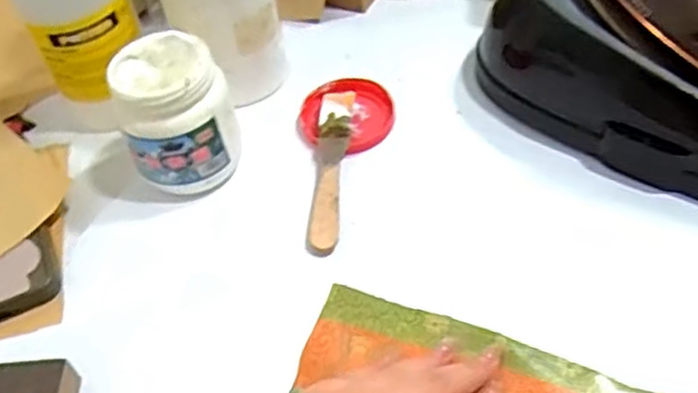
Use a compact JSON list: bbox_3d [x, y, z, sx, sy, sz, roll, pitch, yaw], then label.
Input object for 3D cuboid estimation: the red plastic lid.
[{"bbox_3d":[-0.001,-0.064,0.546,0.070,0.016,0.071,-3,50,4],"label":"red plastic lid"}]

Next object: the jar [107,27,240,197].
[{"bbox_3d":[-0.118,-0.055,0.492,0.071,0.095,0.072,-3,50,4],"label":"jar"}]

